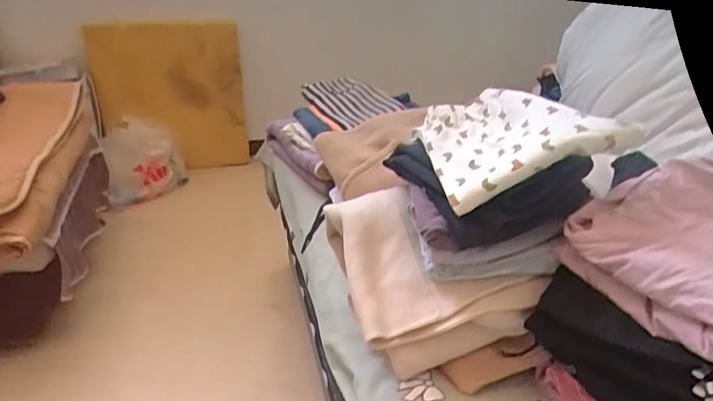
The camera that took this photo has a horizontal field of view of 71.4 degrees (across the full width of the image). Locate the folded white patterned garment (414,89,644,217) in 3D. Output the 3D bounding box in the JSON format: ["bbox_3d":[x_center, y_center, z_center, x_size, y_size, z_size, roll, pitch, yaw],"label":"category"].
[{"bbox_3d":[0.184,-0.089,0.620,0.204,0.043,0.211,-28,34,7],"label":"folded white patterned garment"}]

